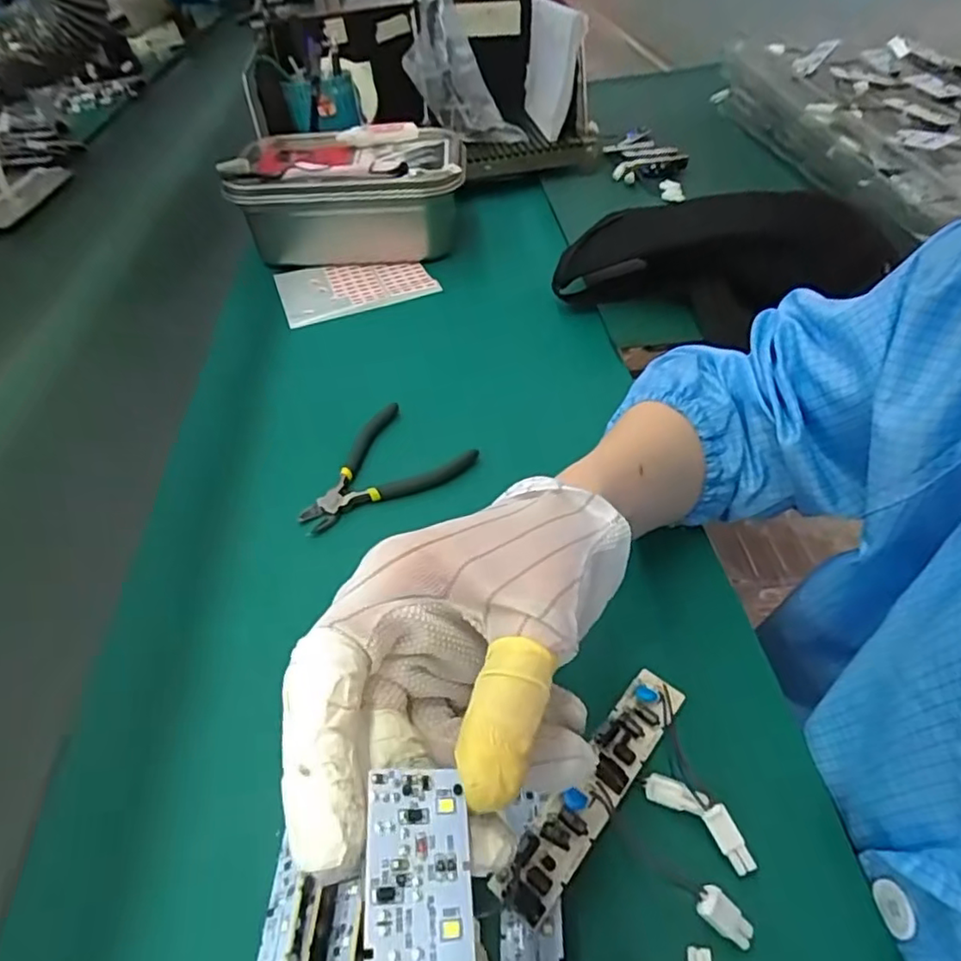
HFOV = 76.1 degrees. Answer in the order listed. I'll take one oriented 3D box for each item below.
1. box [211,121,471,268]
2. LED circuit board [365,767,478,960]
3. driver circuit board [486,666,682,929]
[{"bbox_3d":[-0.134,-0.310,0.672,0.233,0.100,0.167,-2,45,5],"label":"box"},{"bbox_3d":[-0.012,0.095,0.130,0.023,0.004,0.062,9,52,-20],"label":"LED circuit board"},{"bbox_3d":[0.053,0.136,0.279,0.024,0.009,0.127,39,54,18],"label":"driver circuit board"}]

